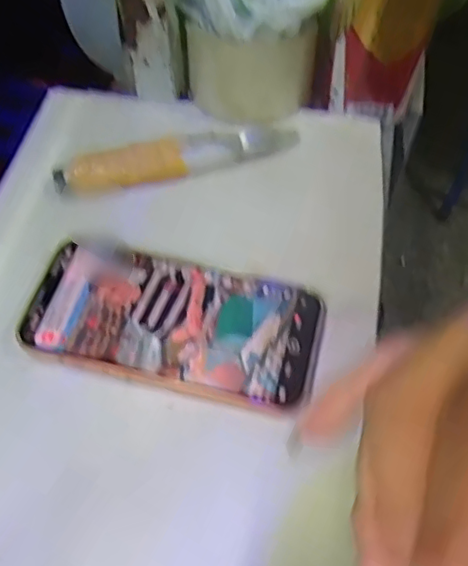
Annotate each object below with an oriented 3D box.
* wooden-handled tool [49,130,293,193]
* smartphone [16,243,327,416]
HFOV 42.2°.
[{"bbox_3d":[-0.038,-0.087,0.414,0.166,0.017,0.032,-17,59,-9],"label":"wooden-handled tool"},{"bbox_3d":[-0.034,0.022,0.345,0.162,0.010,0.080,12,59,8],"label":"smartphone"}]

